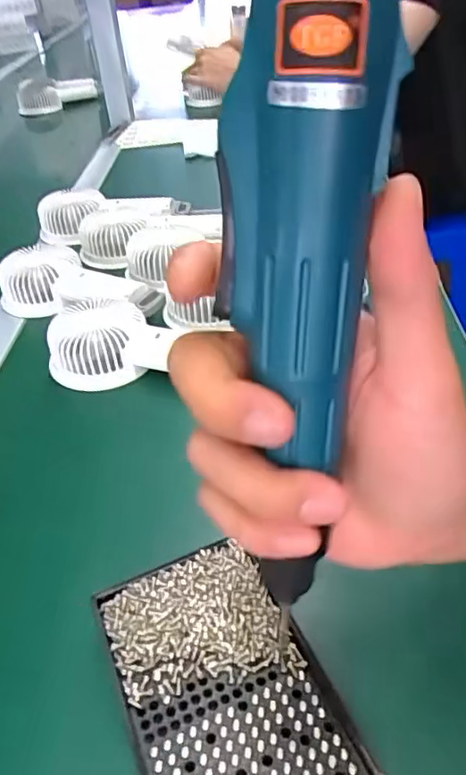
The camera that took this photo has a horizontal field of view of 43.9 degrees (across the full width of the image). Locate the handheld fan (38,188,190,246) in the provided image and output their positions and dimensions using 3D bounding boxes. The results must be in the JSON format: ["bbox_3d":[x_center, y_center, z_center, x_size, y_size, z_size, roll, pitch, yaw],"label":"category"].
[{"bbox_3d":[-0.143,-0.205,0.675,0.172,0.050,0.057,-2,39,5],"label":"handheld fan"}]

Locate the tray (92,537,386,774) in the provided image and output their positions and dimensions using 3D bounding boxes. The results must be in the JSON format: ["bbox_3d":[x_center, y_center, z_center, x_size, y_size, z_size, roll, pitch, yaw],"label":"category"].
[{"bbox_3d":[-0.004,0.136,0.263,0.088,0.015,0.138,-19,41,-15],"label":"tray"}]

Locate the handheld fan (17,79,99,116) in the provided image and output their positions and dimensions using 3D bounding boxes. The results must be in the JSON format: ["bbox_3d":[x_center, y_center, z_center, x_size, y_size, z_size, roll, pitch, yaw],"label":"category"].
[{"bbox_3d":[-0.370,-0.615,1.206,0.160,0.053,0.082,-28,44,-25],"label":"handheld fan"}]

